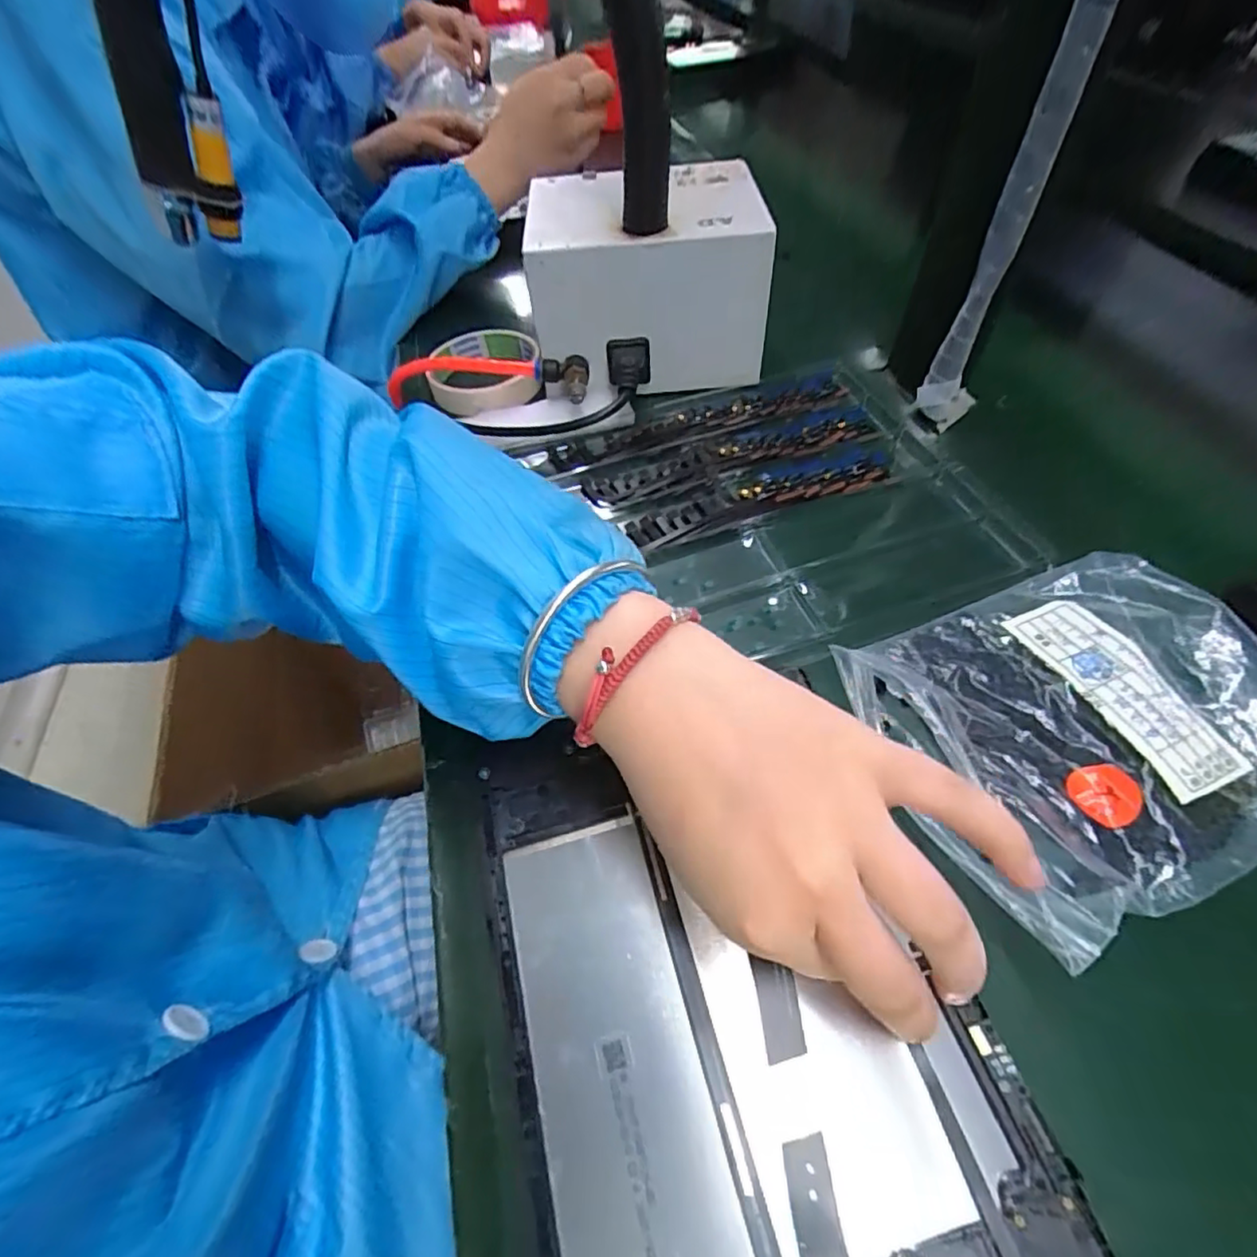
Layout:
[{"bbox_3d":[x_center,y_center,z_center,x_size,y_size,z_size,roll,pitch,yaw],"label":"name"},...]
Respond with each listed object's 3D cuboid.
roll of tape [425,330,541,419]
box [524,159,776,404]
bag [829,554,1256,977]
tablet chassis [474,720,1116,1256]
[{"bbox_3d":[-0.108,-0.193,0.453,0.082,0.026,0.095,-10,55,-4],"label":"roll of tape"},{"bbox_3d":[0.012,-0.246,0.427,0.150,0.097,0.150,-1,54,2],"label":"box"},{"bbox_3d":[0.192,0.038,0.258,0.165,0.027,0.138,-20,56,-11],"label":"bag"},{"bbox_3d":[0.036,0.128,0.194,0.144,0.010,0.226,-14,55,-7],"label":"tablet chassis"}]

